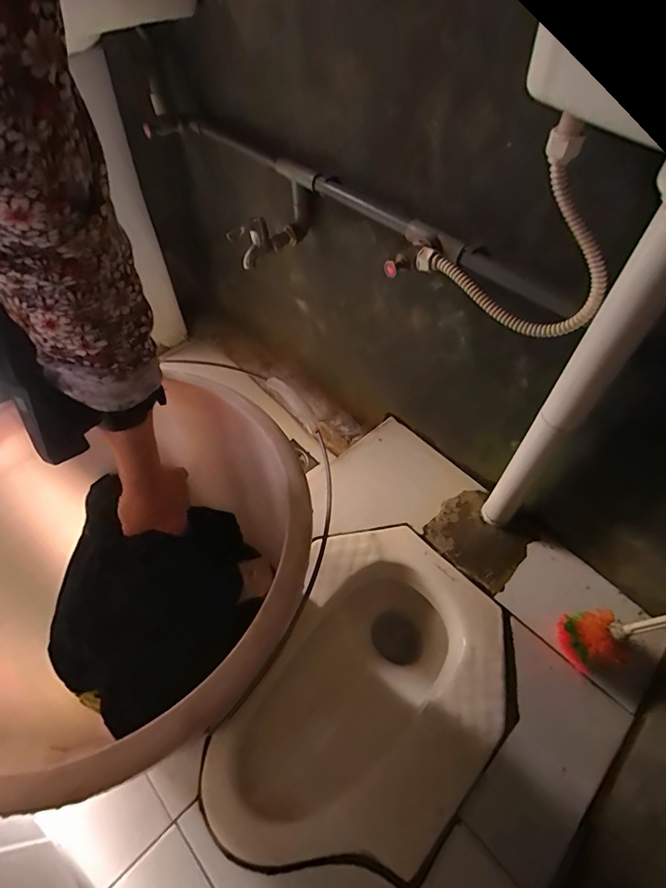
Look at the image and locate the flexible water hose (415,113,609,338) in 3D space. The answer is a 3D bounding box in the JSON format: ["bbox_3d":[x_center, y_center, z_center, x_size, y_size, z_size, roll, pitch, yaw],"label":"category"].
[{"bbox_3d":[0.191,-0.221,0.456,0.062,0.195,0.209,-32,61,-22],"label":"flexible water hose"}]

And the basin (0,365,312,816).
[{"bbox_3d":[-0.201,0.151,0.445,0.347,0.247,0.318,1,54,-1],"label":"basin"}]

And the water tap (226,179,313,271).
[{"bbox_3d":[-0.105,-0.360,0.731,0.141,0.103,0.039,-23,58,-17],"label":"water tap"}]

